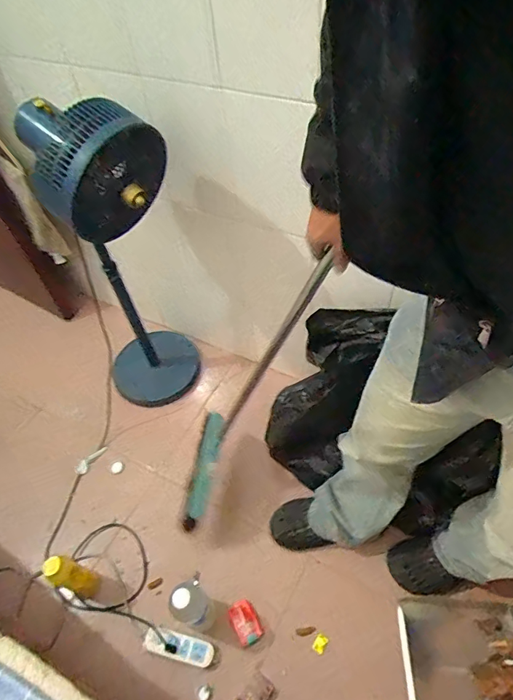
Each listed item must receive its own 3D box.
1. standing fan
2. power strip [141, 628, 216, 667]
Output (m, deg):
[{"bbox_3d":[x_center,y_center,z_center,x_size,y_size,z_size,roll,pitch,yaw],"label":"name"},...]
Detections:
[{"bbox_3d":[-0.332,-0.164,1.176,0.299,0.958,0.316,-30,55,-17],"label":"standing fan"},{"bbox_3d":[-0.184,0.704,1.047,0.165,0.033,0.045,6,53,10],"label":"power strip"}]

